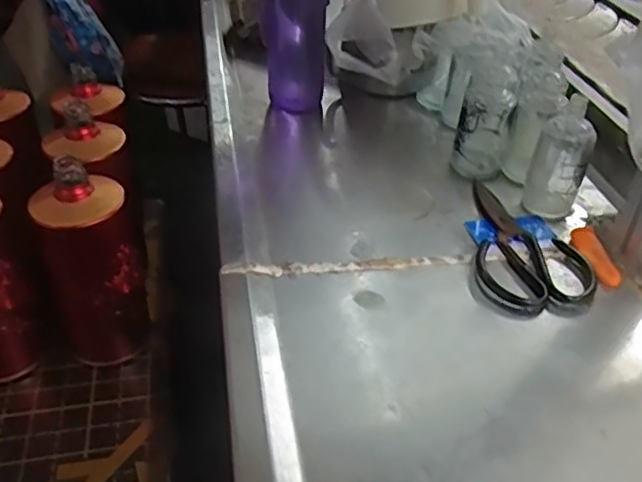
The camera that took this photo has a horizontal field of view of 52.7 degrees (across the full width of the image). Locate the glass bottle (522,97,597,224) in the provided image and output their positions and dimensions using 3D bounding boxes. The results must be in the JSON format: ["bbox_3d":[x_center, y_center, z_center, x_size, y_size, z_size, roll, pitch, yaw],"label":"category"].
[{"bbox_3d":[0.246,-0.085,0.670,0.056,0.115,0.055,14,40,18],"label":"glass bottle"}]

